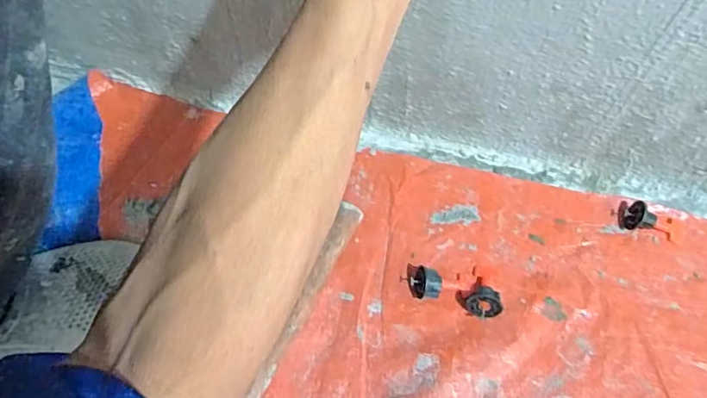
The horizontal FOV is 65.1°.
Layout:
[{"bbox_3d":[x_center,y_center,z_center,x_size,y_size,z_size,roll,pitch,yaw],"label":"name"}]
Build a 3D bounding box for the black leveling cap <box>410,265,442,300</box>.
[{"bbox_3d":[0.072,0.085,0.547,0.030,0.024,0.027,10,63,6],"label":"black leveling cap"}]

